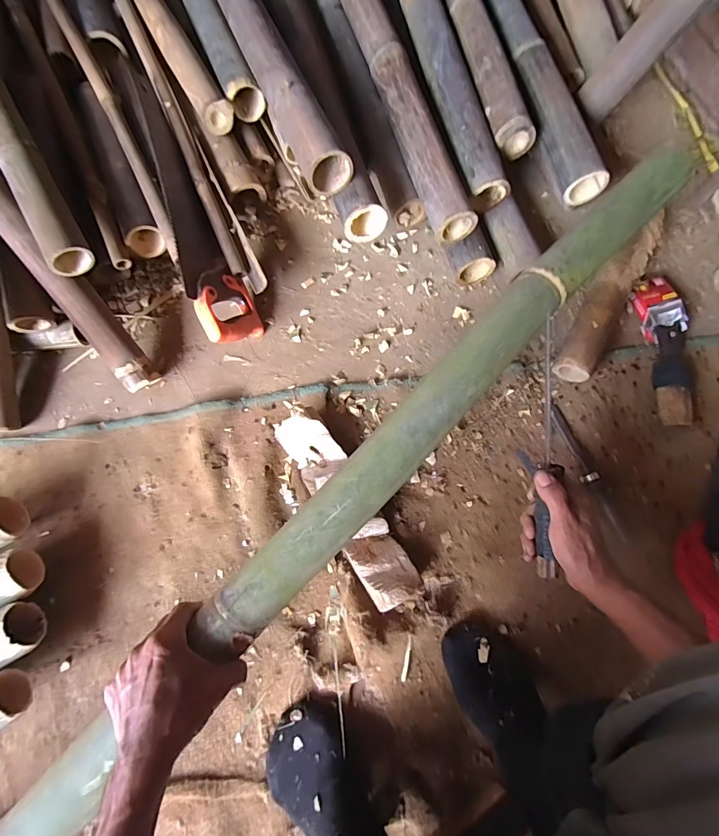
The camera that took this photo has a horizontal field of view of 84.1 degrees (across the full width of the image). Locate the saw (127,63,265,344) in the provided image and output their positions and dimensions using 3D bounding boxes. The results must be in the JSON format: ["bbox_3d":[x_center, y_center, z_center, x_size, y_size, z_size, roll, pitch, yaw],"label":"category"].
[{"bbox_3d":[-0.302,-0.362,0.654,0.022,0.123,0.519,-28,88,35],"label":"saw"}]

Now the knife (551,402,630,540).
[{"bbox_3d":[0.359,0.080,0.621,0.035,0.018,0.218,-19,74,-7],"label":"knife"}]

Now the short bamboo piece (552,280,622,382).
[{"bbox_3d":[0.382,-0.143,0.655,0.062,0.053,0.171,31,75,8],"label":"short bamboo piece"}]

